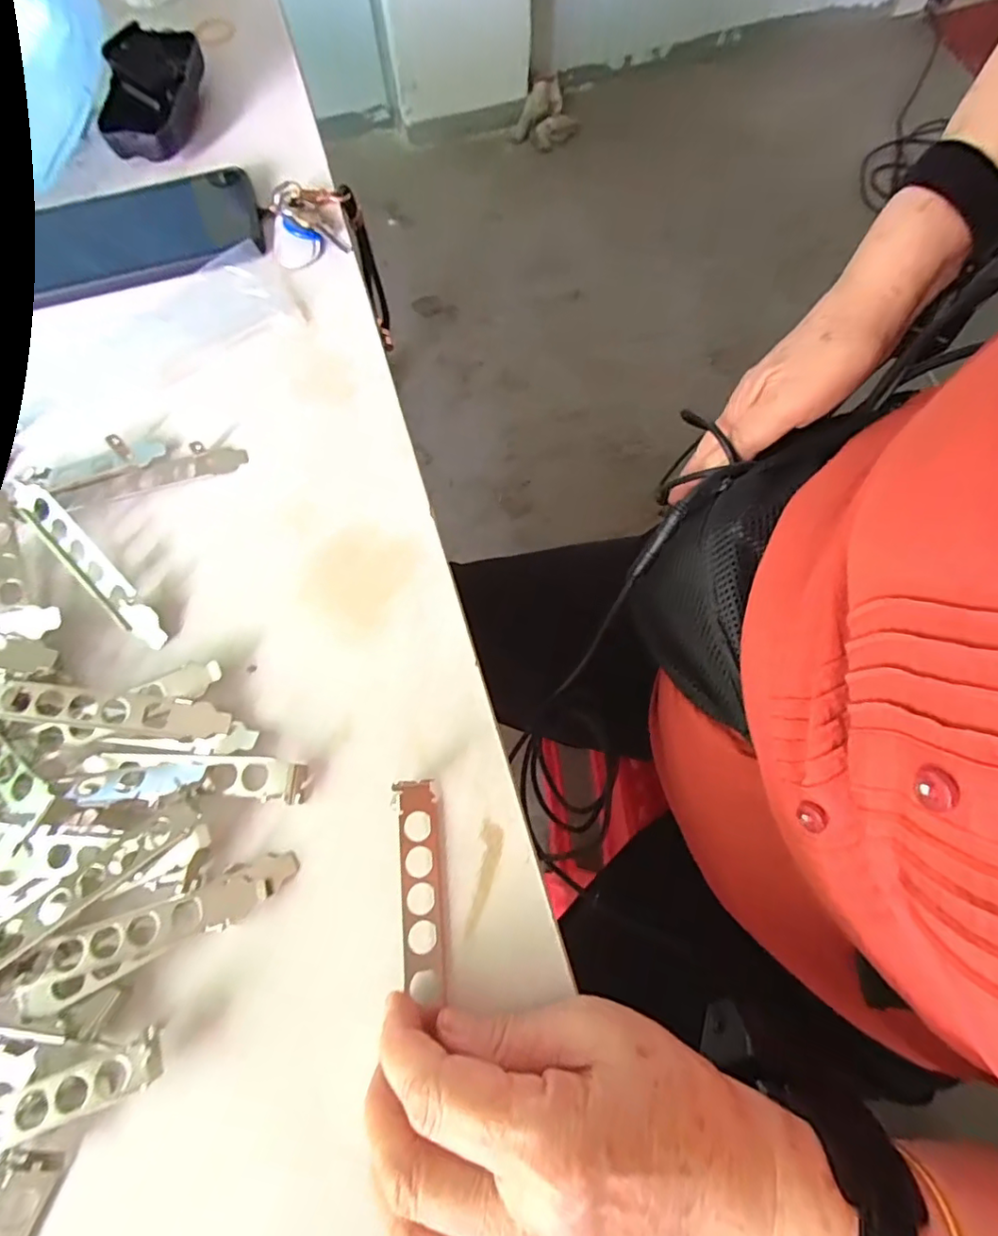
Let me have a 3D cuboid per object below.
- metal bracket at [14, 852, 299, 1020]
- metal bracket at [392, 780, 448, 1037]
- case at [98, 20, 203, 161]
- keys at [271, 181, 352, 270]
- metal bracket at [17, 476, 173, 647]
[{"bbox_3d":[-0.151,0.137,0.253,0.117,0.014,0.026,-24,73,-6],"label":"metal bracket"},{"bbox_3d":[-0.035,0.122,0.257,0.020,0.009,0.094,-5,71,-4],"label":"metal bracket"},{"bbox_3d":[-0.250,-0.376,0.404,0.054,0.036,0.108,3,72,2],"label":"case"},{"bbox_3d":[-0.126,-0.267,0.382,0.053,0.014,0.061,-11,72,-3],"label":"keys"},{"bbox_3d":[-0.220,-0.029,0.302,0.117,0.017,0.020,43,78,13],"label":"metal bracket"}]

